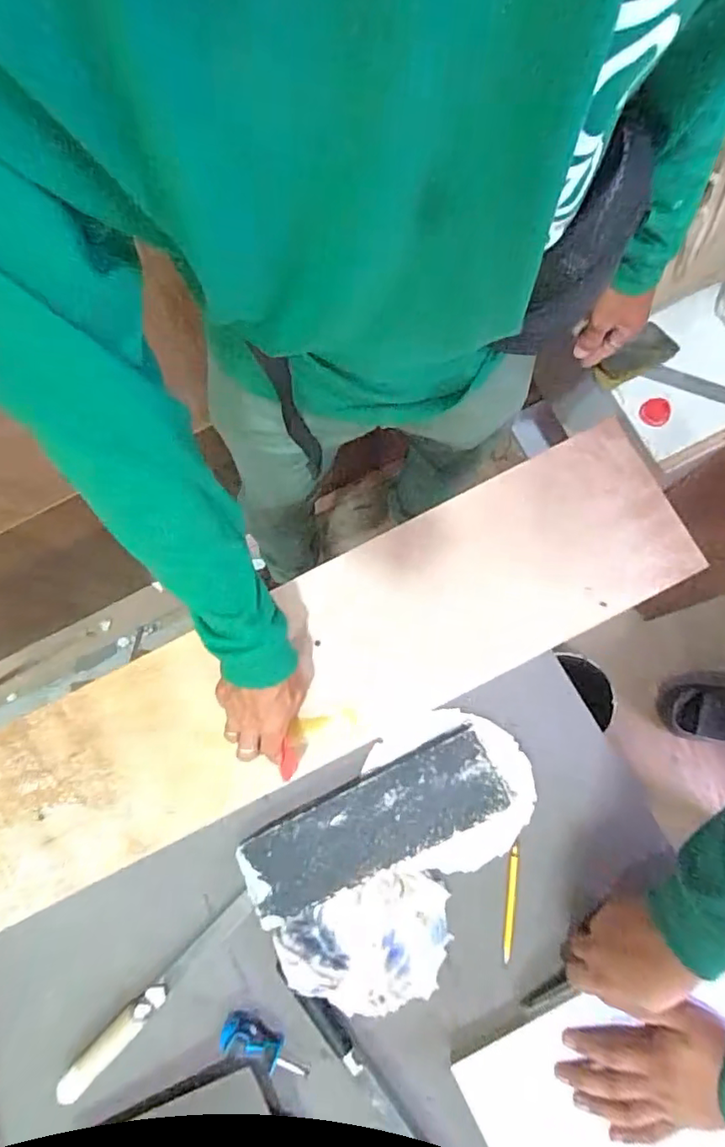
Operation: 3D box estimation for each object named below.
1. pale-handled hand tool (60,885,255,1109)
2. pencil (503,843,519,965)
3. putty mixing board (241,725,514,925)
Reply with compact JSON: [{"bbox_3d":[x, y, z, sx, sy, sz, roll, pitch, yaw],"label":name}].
[{"bbox_3d":[-0.223,0.459,0.615,0.263,0.017,0.026,-45,79,-5],"label":"pale-handled hand tool"},{"bbox_3d":[0.162,0.360,0.616,0.011,0.010,0.120,5,79,5],"label":"pencil"},{"bbox_3d":[0.007,0.277,0.619,0.304,0.032,0.098,-25,81,-2],"label":"putty mixing board"}]

